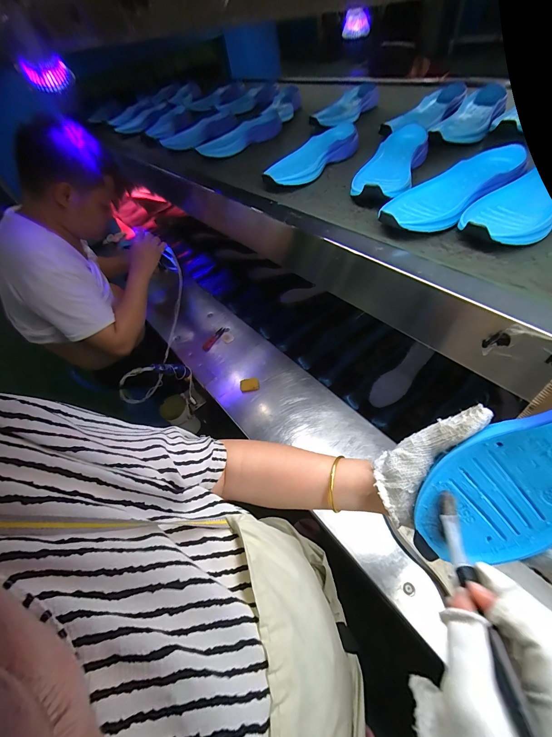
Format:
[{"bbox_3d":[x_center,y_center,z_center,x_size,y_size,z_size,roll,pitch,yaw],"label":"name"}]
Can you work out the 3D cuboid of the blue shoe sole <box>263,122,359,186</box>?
[{"bbox_3d":[0.071,-0.425,0.590,0.236,0.058,0.087,-30,55,-20],"label":"blue shoe sole"}]

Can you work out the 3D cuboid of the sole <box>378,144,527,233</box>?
[{"bbox_3d":[0.252,-0.255,0.424,0.248,0.060,0.097,-29,54,-19],"label":"sole"}]

